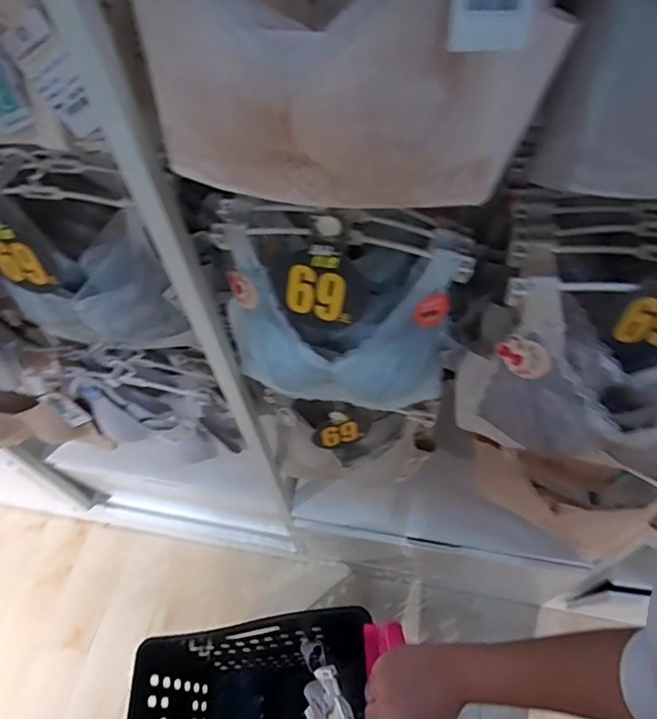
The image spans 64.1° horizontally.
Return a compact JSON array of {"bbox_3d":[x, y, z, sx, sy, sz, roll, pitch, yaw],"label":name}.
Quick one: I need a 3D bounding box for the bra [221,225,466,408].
[{"bbox_3d":[0.018,-0.041,0.619,0.265,0.223,0.138,6,54,5],"label":"bra"}]

